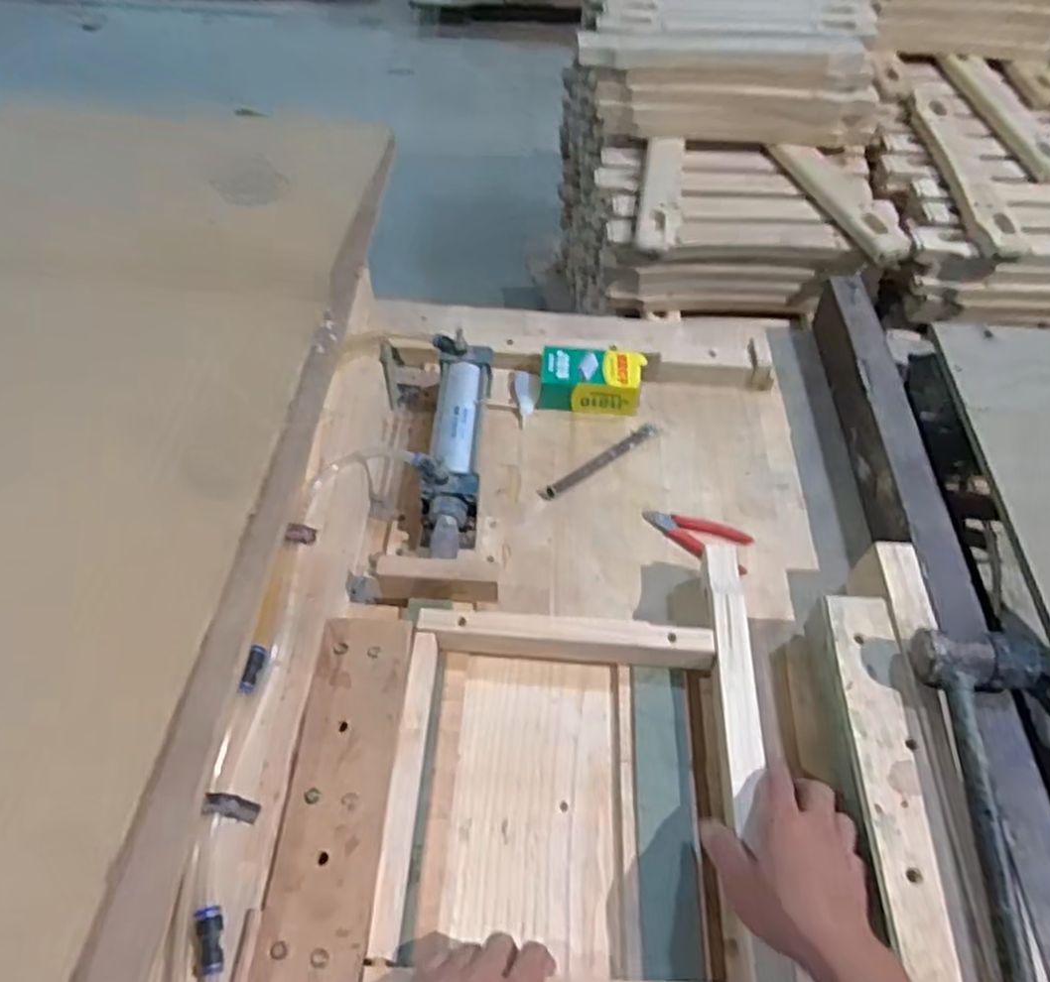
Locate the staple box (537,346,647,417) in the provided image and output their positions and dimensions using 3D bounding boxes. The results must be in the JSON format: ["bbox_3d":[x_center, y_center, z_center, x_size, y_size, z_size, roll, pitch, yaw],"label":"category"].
[{"bbox_3d":[0.082,-0.138,0.915,0.123,0.056,0.070,3,54,0],"label":"staple box"}]

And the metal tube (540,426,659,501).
[{"bbox_3d":[0.089,-0.039,0.871,0.174,0.009,0.020,-30,61,-22],"label":"metal tube"}]

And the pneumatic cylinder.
[{"bbox_3d":[-0.079,-0.044,0.812,0.063,0.095,0.272,3,54,0],"label":"pneumatic cylinder"}]

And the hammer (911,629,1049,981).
[{"bbox_3d":[0.372,0.261,0.545,0.087,0.058,0.324,4,54,0],"label":"hammer"}]

